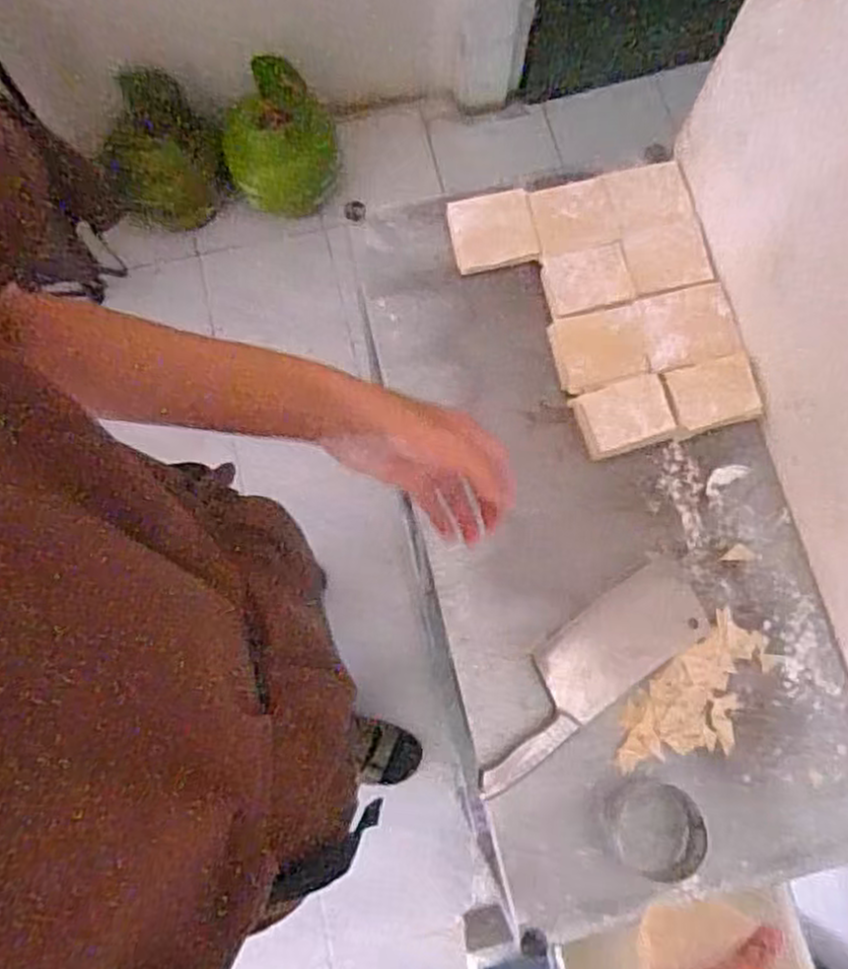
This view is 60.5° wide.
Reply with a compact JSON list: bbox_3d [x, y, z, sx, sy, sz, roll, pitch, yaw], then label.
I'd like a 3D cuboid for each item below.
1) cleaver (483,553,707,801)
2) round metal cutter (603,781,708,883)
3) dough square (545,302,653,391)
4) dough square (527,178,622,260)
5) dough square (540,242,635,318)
[{"bbox_3d":[0.158,0.183,0.718,0.283,0.025,0.085,-34,79,-8],"label":"cleaver"},{"bbox_3d":[0.215,0.322,0.677,0.085,0.031,0.082,0,76,-1],"label":"round metal cutter"},{"bbox_3d":[0.191,-0.148,0.790,0.098,0.017,0.080,-12,77,-4],"label":"dough square"},{"bbox_3d":[0.165,-0.293,0.802,0.090,0.012,0.074,-15,93,-5],"label":"dough square"},{"bbox_3d":[0.179,-0.225,0.796,0.091,0.011,0.070,-12,77,-4],"label":"dough square"}]

